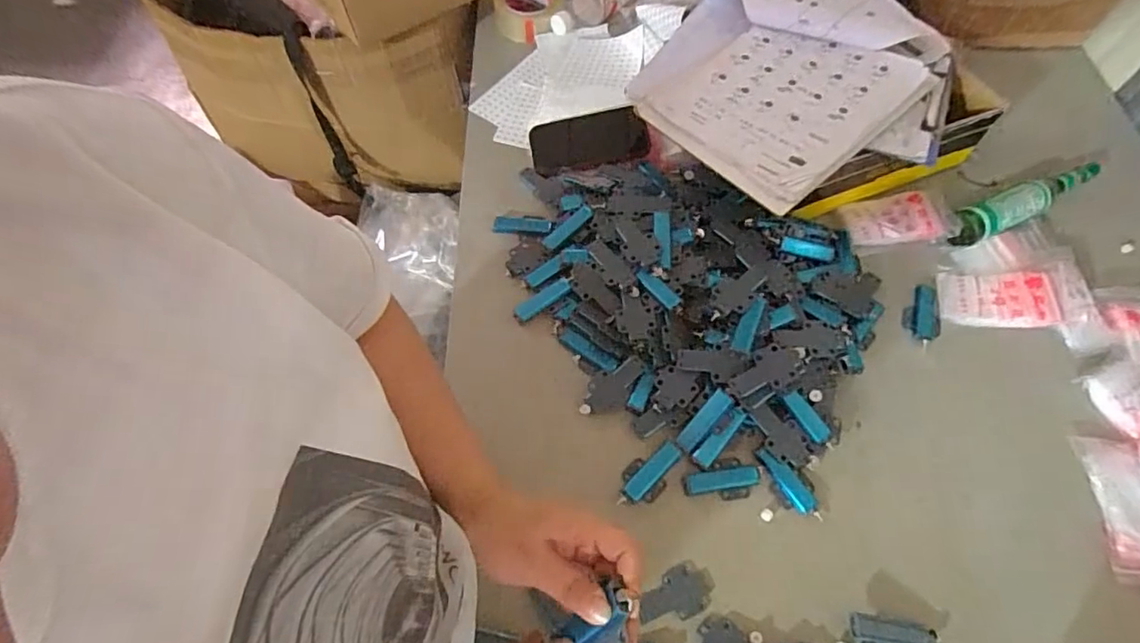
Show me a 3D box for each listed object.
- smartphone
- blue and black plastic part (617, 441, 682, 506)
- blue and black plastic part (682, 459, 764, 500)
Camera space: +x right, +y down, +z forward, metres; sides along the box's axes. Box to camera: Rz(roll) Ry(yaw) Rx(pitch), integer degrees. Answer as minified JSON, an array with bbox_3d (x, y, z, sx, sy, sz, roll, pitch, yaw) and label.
[{"bbox_3d":[0.026,-0.258,0.804,0.162,0.013,0.086,-14,76,1],"label":"smartphone"},{"bbox_3d":[0.082,0.160,0.593,0.042,0.010,0.083,37,67,18],"label":"blue and black plastic part"},{"bbox_3d":[0.161,0.165,0.593,0.081,0.008,0.042,-5,61,-2],"label":"blue and black plastic part"}]

